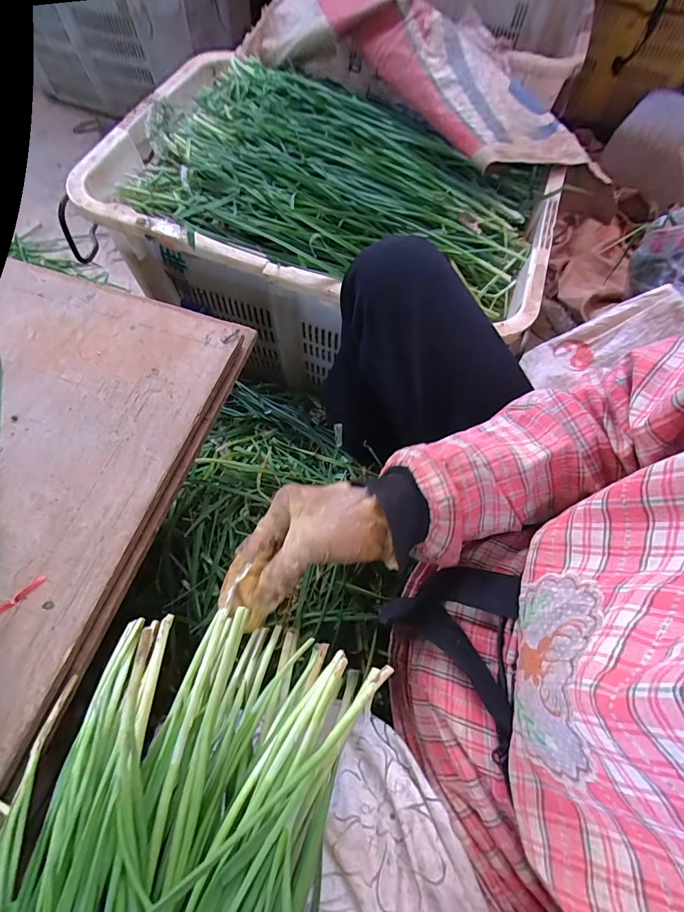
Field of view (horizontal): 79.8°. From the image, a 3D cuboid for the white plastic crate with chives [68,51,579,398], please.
[{"bbox_3d":[-0.021,-0.382,0.722,0.667,0.284,0.451,17,66,6],"label":"white plastic crate with chives"}]

